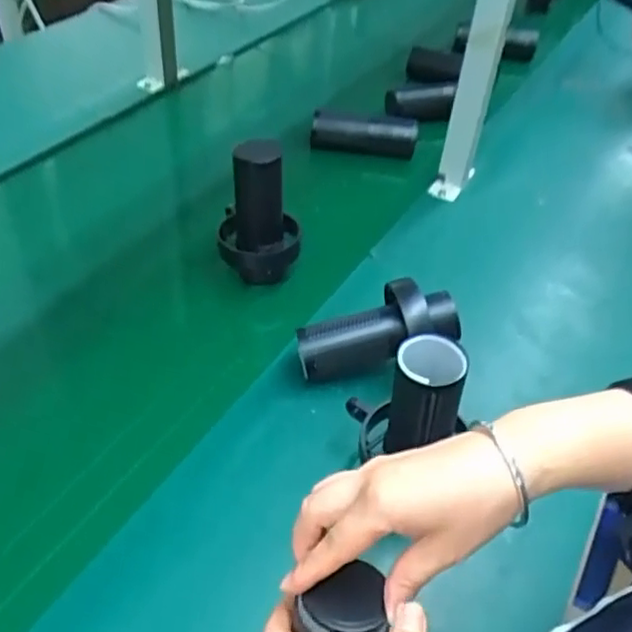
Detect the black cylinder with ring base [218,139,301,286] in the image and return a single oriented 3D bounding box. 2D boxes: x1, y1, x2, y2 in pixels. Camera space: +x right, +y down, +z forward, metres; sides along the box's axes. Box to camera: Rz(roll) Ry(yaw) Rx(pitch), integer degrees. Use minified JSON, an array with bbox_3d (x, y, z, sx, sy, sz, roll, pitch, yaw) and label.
[{"bbox_3d":[-0.064,-0.120,0.751,0.088,0.150,0.090,-1,45,-7],"label":"black cylinder with ring base"}]

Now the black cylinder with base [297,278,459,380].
[{"bbox_3d":[0.061,0.012,0.671,0.166,0.056,0.060,-21,49,-6],"label":"black cylinder with base"}]

